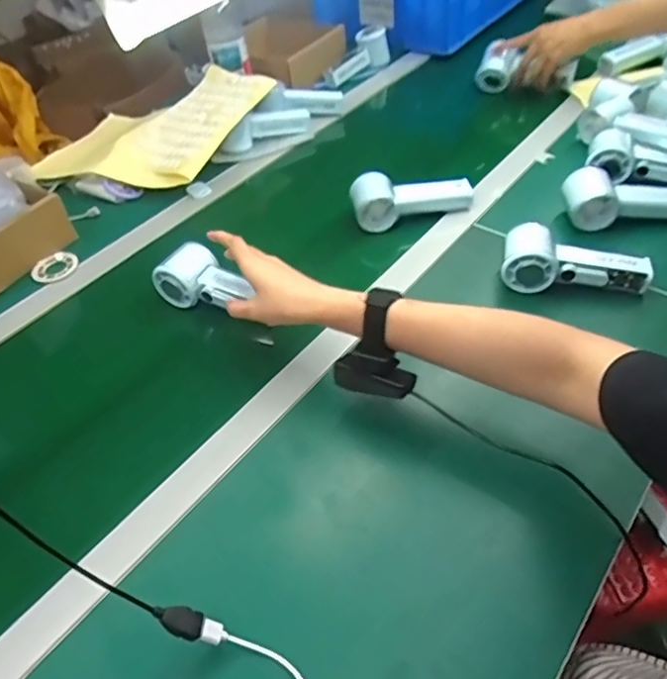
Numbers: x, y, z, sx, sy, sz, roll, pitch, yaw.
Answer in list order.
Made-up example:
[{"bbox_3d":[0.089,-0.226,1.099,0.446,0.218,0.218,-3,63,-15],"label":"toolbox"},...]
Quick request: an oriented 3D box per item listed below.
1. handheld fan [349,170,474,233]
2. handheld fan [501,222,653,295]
[{"bbox_3d":[0.100,-0.181,0.732,0.153,0.053,0.054,1,47,6],"label":"handheld fan"},{"bbox_3d":[0.261,-0.080,0.609,0.153,0.052,0.051,12,49,16],"label":"handheld fan"}]

